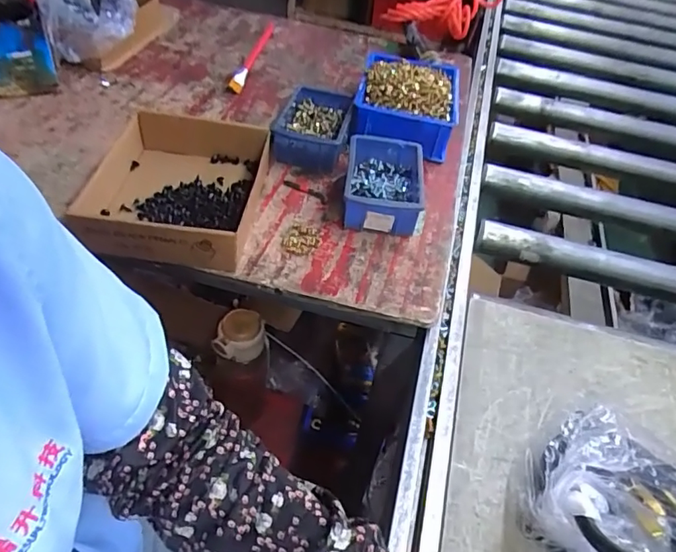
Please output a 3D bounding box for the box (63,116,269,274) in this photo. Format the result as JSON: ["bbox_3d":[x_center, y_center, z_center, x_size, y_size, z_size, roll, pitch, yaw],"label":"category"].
[{"bbox_3d":[-0.187,-0.108,0.608,0.174,0.052,0.213,7,45,0],"label":"box"}]

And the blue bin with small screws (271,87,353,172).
[{"bbox_3d":[-0.036,-0.215,0.744,0.100,0.050,0.150,7,45,0],"label":"blue bin with small screws"}]

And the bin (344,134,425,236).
[{"bbox_3d":[0.062,-0.116,0.658,0.101,0.051,0.145,7,46,0],"label":"bin"}]

